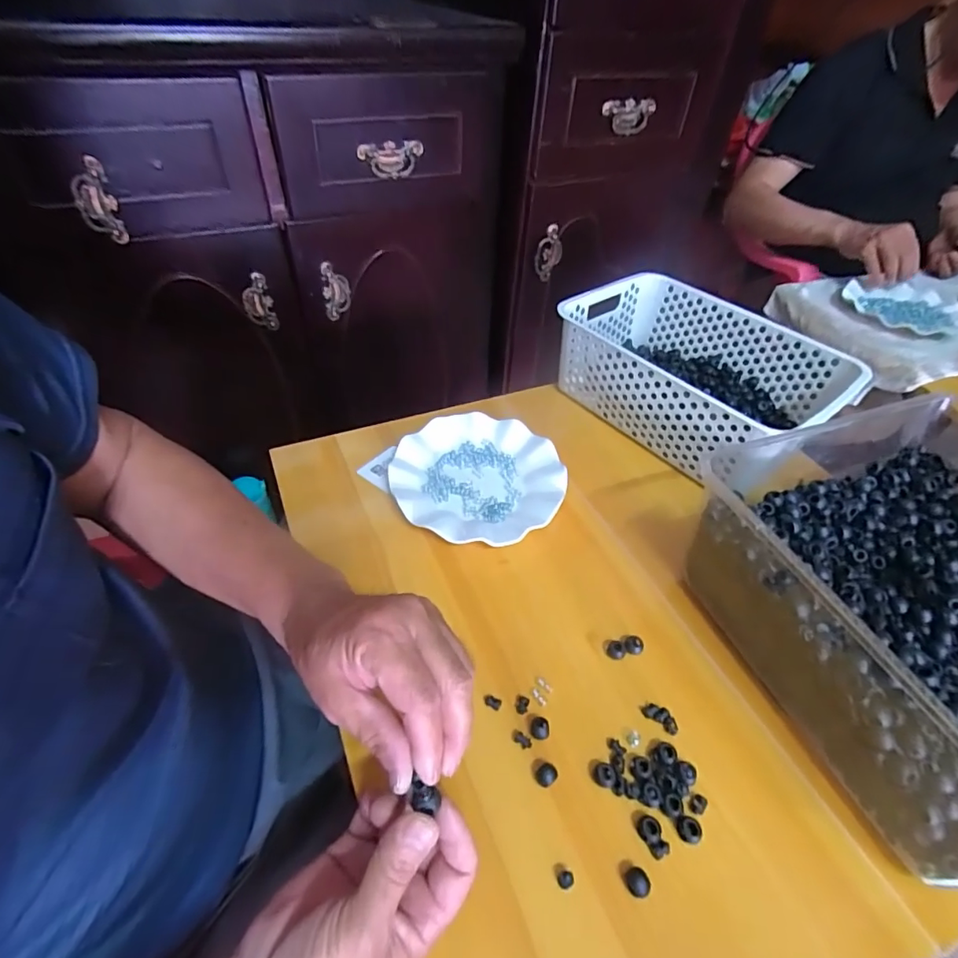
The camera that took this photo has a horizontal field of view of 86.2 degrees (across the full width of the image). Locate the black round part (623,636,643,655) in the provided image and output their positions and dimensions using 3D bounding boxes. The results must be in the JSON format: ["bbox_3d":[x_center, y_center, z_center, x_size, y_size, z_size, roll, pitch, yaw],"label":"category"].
[{"bbox_3d":[0.131,0.142,0.436,0.016,0.012,0.013,4,46,0],"label":"black round part"}]

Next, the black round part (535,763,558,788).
[{"bbox_3d":[0.048,0.209,0.363,0.014,0.009,0.014,2,46,-2],"label":"black round part"}]

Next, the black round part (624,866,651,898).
[{"bbox_3d":[0.100,0.254,0.322,0.015,0.009,0.014,2,46,-2],"label":"black round part"}]

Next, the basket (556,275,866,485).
[{"bbox_3d":[0.262,-0.130,0.633,0.208,0.104,0.307,-30,55,-29],"label":"basket"}]

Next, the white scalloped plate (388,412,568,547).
[{"bbox_3d":[-0.002,-0.003,0.555,0.181,0.022,0.174,2,46,-2],"label":"white scalloped plate"}]

